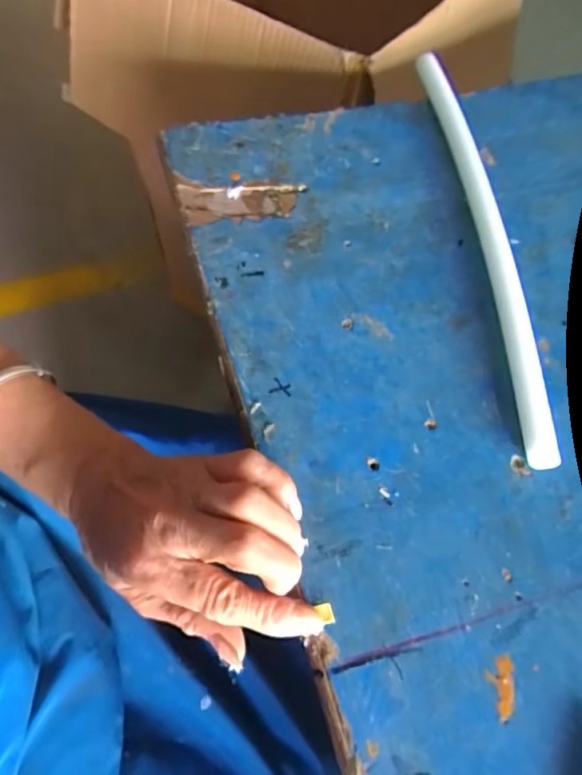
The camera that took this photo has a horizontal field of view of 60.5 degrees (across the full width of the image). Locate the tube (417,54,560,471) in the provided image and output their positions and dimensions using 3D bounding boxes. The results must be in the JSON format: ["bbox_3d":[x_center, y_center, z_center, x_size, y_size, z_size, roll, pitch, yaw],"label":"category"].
[{"bbox_3d":[0.128,-0.102,0.317,0.035,0.016,0.307,-4,66,-4],"label":"tube"}]

